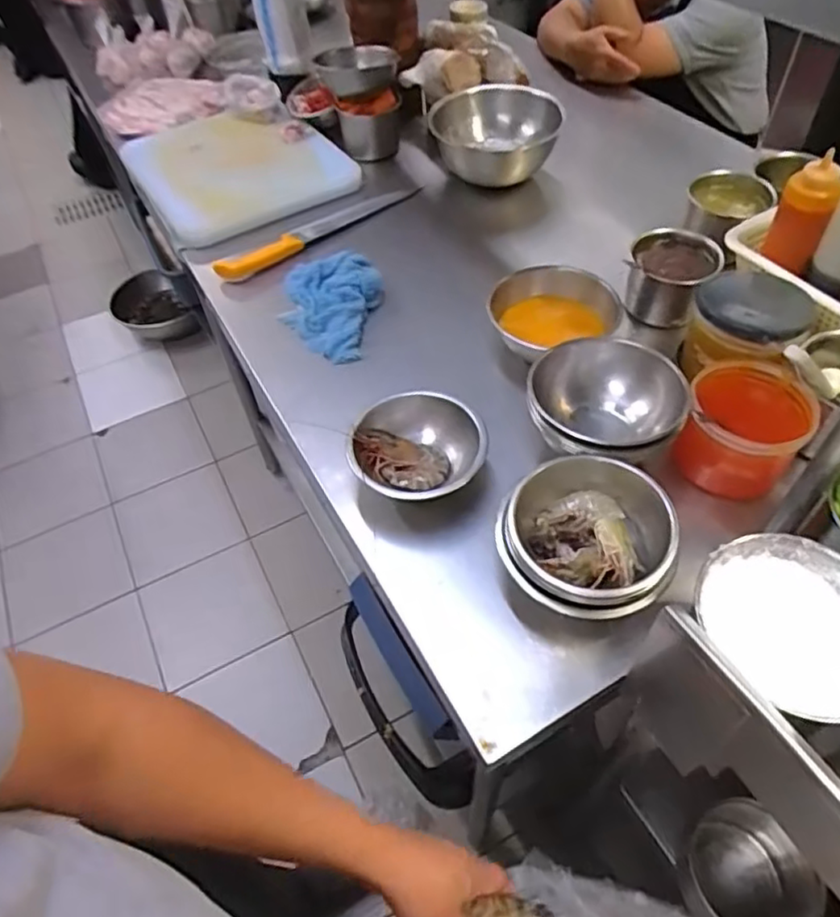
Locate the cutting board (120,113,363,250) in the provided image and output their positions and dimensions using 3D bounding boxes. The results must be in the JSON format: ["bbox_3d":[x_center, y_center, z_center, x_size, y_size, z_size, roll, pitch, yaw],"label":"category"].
[{"bbox_3d":[-0.337,-0.538,1.165,0.339,0.035,0.343,-31,63,-17],"label":"cutting board"}]

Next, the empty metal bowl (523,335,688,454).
[{"bbox_3d":[0.205,-0.053,0.724,0.142,0.100,0.152,-2,51,2],"label":"empty metal bowl"}]

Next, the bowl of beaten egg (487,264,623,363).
[{"bbox_3d":[0.169,-0.180,0.869,0.164,0.098,0.152,-2,51,2],"label":"bowl of beaten egg"}]

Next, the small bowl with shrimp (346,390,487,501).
[{"bbox_3d":[-0.003,0.000,0.743,0.154,0.083,0.144,-2,51,2],"label":"small bowl with shrimp"}]

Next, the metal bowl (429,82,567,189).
[{"bbox_3d":[0.132,-0.569,1.145,0.217,0.133,0.217,0,51,4],"label":"metal bowl"}]

